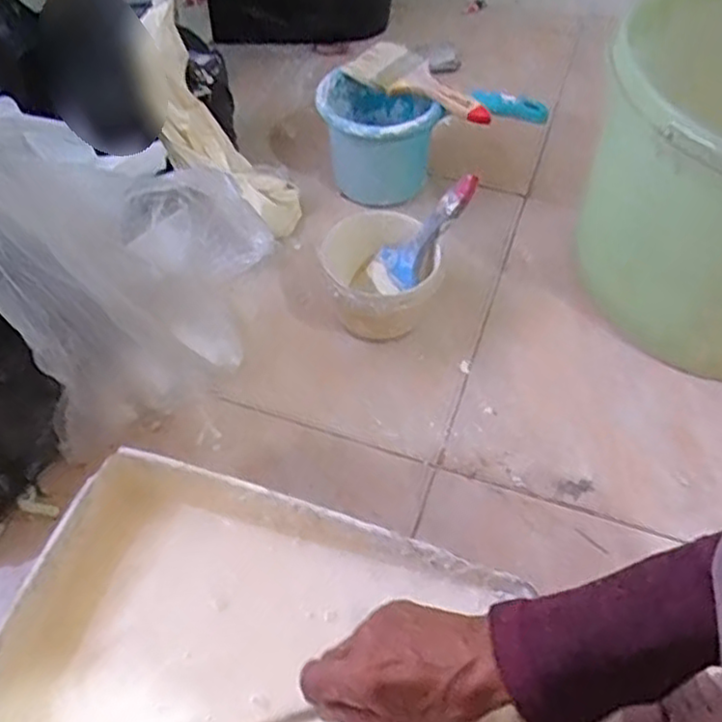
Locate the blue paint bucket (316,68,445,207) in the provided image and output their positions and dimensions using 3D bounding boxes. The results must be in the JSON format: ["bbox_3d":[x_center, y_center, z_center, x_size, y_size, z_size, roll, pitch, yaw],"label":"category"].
[{"bbox_3d":[0.017,-0.260,0.837,0.124,0.132,0.135,0,53,0],"label":"blue paint bucket"}]

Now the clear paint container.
[{"bbox_3d":[0.019,-0.080,0.710,0.114,0.085,0.122,5,54,4],"label":"clear paint container"}]

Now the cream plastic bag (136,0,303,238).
[{"bbox_3d":[-0.167,-0.255,0.788,0.093,0.273,0.059,-48,22,-29],"label":"cream plastic bag"}]

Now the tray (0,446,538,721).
[{"bbox_3d":[-0.074,0.237,0.494,0.347,0.080,0.272,14,55,10],"label":"tray"}]

